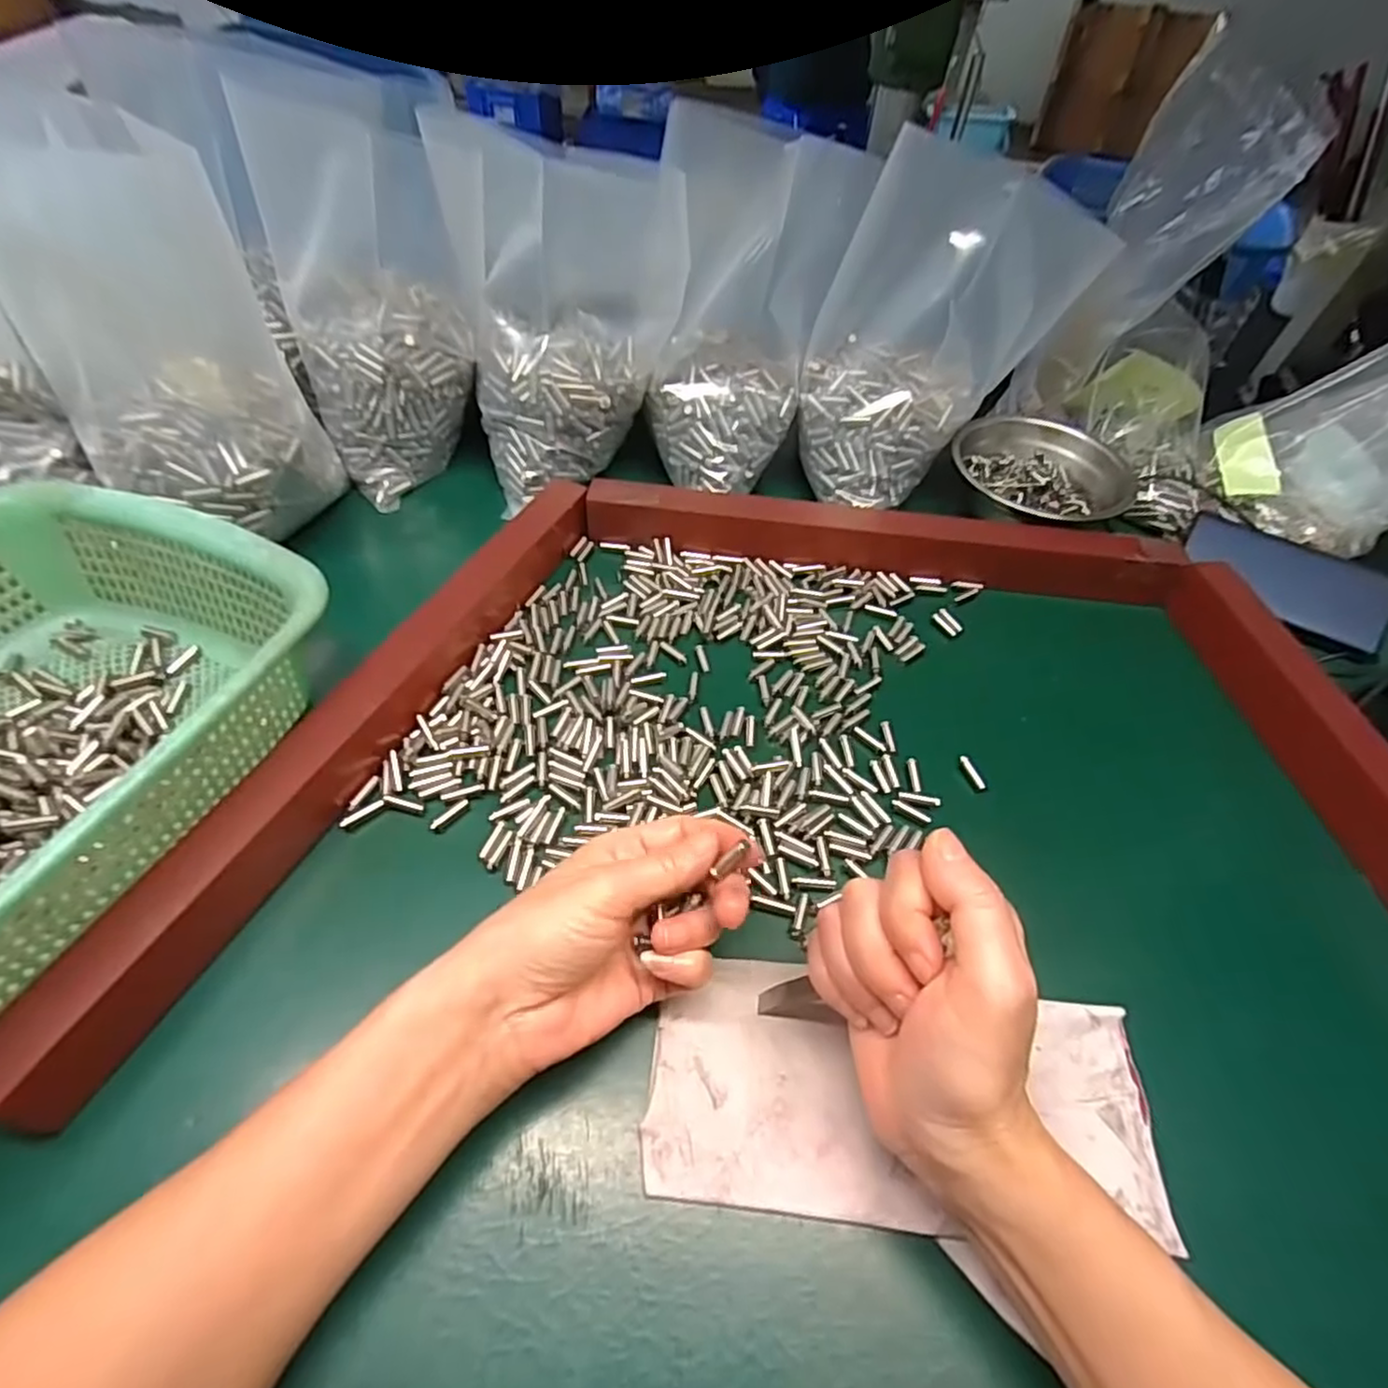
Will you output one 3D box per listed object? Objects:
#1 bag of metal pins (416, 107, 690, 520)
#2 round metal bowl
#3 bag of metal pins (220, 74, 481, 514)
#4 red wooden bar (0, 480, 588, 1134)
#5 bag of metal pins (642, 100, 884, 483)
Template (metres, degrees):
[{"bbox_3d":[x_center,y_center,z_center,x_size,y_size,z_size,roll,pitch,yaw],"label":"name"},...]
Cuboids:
[{"bbox_3d":[-0.087,-0.256,0.464,0.128,0.193,0.094,-16,56,-17],"label":"bag of metal pins"},{"bbox_3d":[0.253,-0.167,0.507,0.112,0.033,0.102,-11,55,-14],"label":"round metal bowl"},{"bbox_3d":[-0.209,-0.259,0.459,0.091,0.206,0.123,40,59,23],"label":"bag of metal pins"},{"bbox_3d":[-0.163,0.005,0.350,0.035,0.038,0.382,21,54,11],"label":"red wooden bar"},{"bbox_3d":[0.035,-0.249,0.455,0.121,0.187,0.114,6,52,-1],"label":"bag of metal pins"}]

